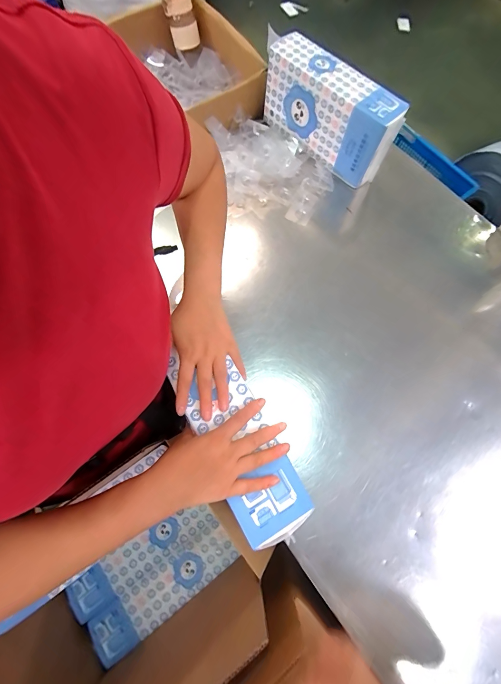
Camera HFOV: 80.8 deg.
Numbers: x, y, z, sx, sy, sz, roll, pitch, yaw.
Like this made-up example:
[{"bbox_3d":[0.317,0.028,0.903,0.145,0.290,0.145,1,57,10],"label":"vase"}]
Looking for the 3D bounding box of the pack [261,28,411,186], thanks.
[{"bbox_3d":[0.172,-0.517,0.674,0.079,0.164,0.333,-43,78,-14],"label":"pack"}]

